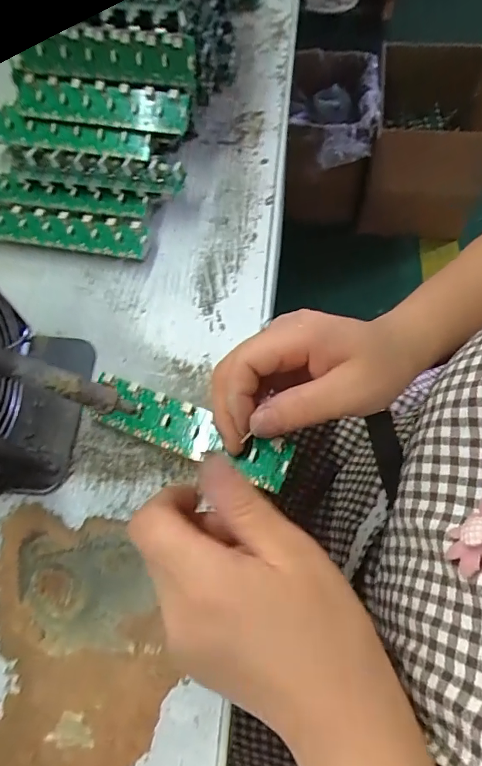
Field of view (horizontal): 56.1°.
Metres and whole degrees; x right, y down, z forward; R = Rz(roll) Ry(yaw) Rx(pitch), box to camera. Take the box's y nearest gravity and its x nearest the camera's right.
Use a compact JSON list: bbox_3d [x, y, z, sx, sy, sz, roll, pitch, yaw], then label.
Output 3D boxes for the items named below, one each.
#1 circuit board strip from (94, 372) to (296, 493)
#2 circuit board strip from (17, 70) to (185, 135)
[{"bbox_3d":[-0.033,0.027,0.273,0.129,0.005,0.031,18,77,17],"label":"circuit board strip"},{"bbox_3d":[-0.111,-0.221,0.362,0.137,0.009,0.031,8,103,4],"label":"circuit board strip"}]

